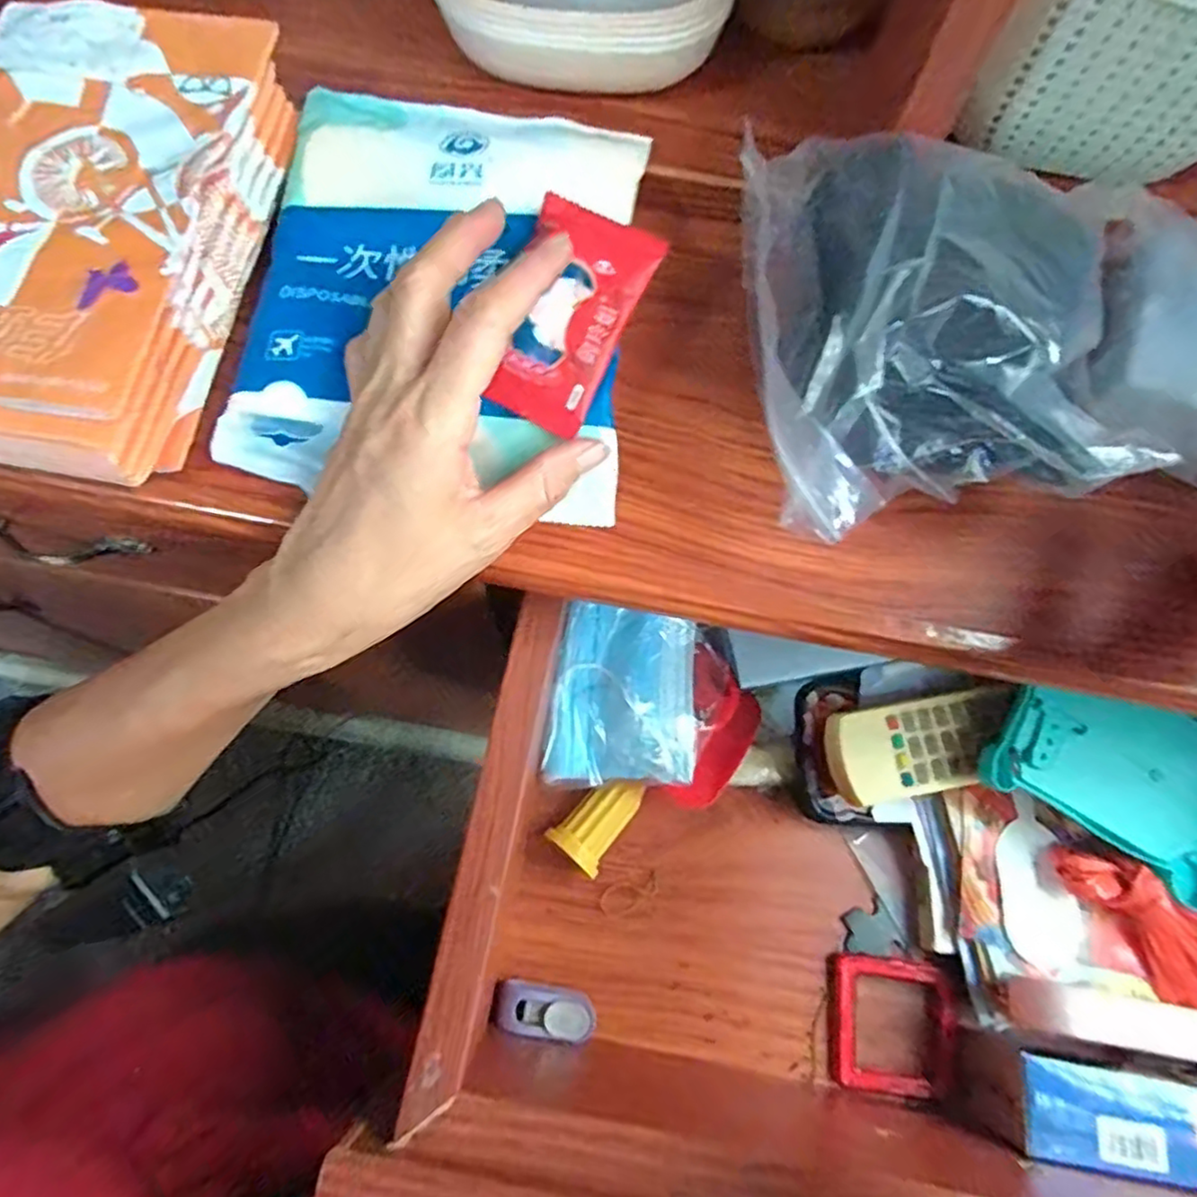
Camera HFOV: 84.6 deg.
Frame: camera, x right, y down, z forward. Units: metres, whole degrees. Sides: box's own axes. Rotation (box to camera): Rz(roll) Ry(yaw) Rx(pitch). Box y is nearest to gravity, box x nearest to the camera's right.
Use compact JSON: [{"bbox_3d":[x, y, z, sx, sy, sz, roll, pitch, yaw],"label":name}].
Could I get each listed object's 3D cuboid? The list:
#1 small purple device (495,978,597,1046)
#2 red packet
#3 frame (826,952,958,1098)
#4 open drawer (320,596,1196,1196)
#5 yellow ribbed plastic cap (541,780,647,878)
[{"bbox_3d":[-0.027,0.214,0.341,0.051,0.019,0.022,10,71,1],"label":"small purple device"},{"bbox_3d":[-0.011,-0.113,0.264,0.048,0.009,0.090,20,86,5],"label":"red packet"},{"bbox_3d":[0.157,0.225,0.348,0.064,0.014,0.061,6,71,0],"label":"frame"},{"bbox_3d":[0.155,0.150,0.312,0.432,0.134,0.247,10,71,1],"label":"open drawer"},{"bbox_3d":[0.001,0.124,0.371,0.031,0.025,0.053,39,74,11],"label":"yellow ribbed plastic cap"}]

